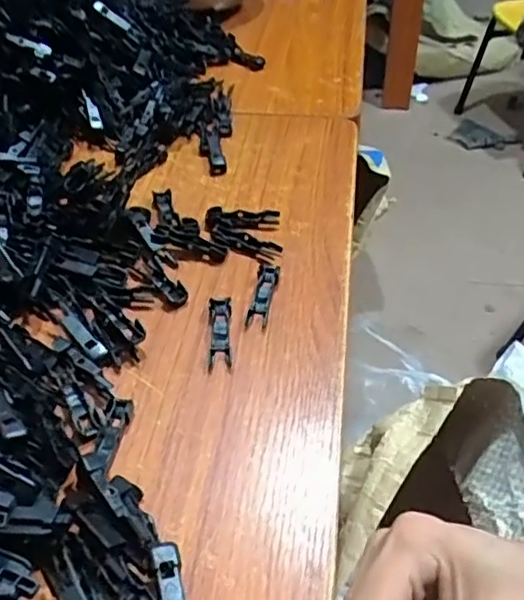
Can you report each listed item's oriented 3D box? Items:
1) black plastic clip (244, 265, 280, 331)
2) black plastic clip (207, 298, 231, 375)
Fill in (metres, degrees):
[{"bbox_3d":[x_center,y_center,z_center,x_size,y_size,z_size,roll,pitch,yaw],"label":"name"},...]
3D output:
[{"bbox_3d":[0.001,-0.004,0.410,0.014,0.005,0.056,6,44,8],"label":"black plastic clip"},{"bbox_3d":[-0.026,0.019,0.385,0.013,0.009,0.058,-3,43,-1],"label":"black plastic clip"}]

